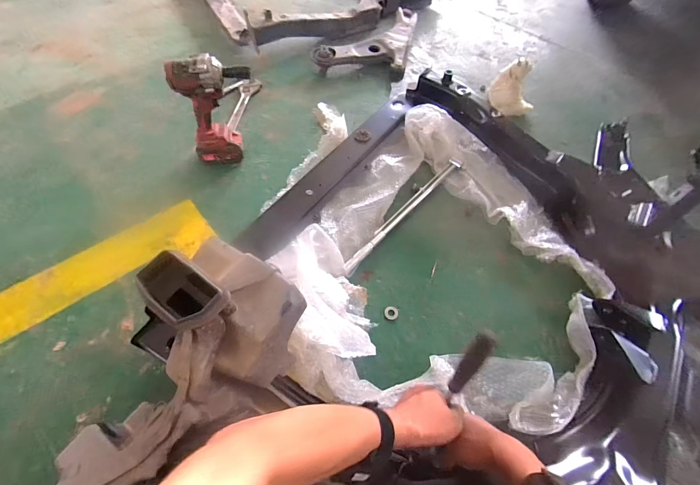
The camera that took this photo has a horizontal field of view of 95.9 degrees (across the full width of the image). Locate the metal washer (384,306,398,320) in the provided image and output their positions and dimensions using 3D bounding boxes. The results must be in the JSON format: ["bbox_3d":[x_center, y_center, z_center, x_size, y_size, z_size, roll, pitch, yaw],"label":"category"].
[{"bbox_3d":[0.089,0.152,0.678,0.029,0.008,0.028,2,57,-3],"label":"metal washer"}]

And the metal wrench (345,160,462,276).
[{"bbox_3d":[0.143,-0.082,0.806,0.032,0.019,0.461,39,63,19],"label":"metal wrench"}]

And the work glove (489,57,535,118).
[{"bbox_3d":[0.532,-0.498,1.035,0.115,0.112,0.158,-2,59,-5],"label":"work glove"}]

